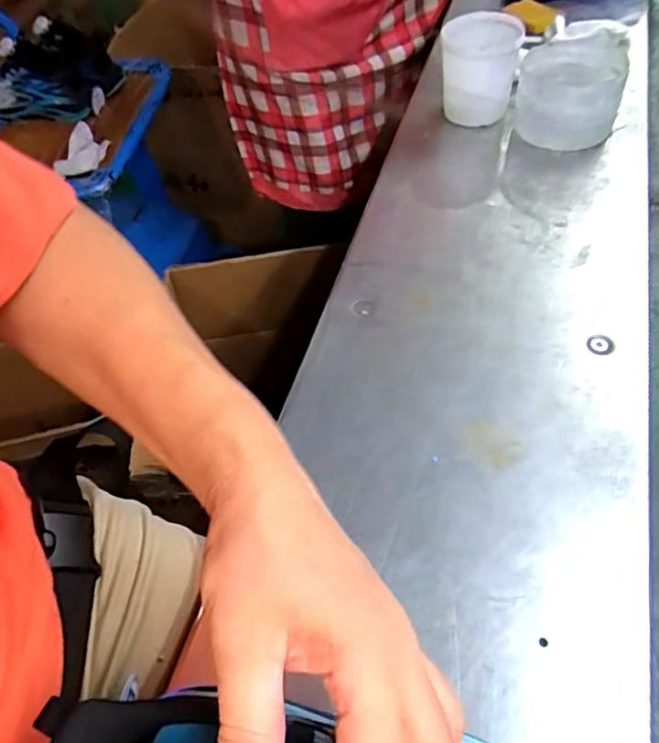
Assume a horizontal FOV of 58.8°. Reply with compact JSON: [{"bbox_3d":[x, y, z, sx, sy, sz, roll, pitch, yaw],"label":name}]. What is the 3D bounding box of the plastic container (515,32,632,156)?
[{"bbox_3d":[0.225,-0.264,0.558,0.090,0.072,0.103,12,54,18],"label":"plastic container"}]

